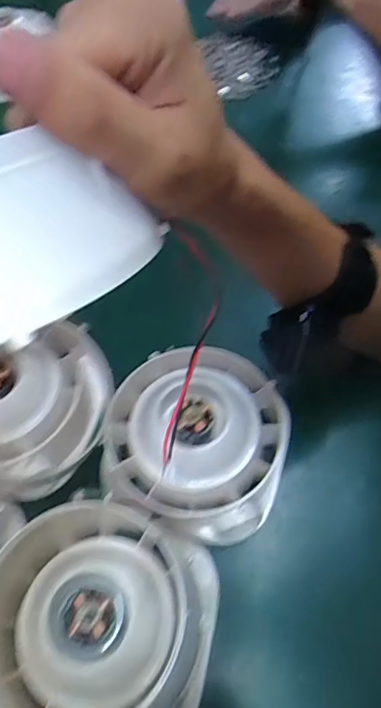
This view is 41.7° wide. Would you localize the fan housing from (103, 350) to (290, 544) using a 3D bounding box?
[{"bbox_3d":[0.005,0.060,0.375,0.130,0.059,0.130,-2,61,3],"label":"fan housing"}]

